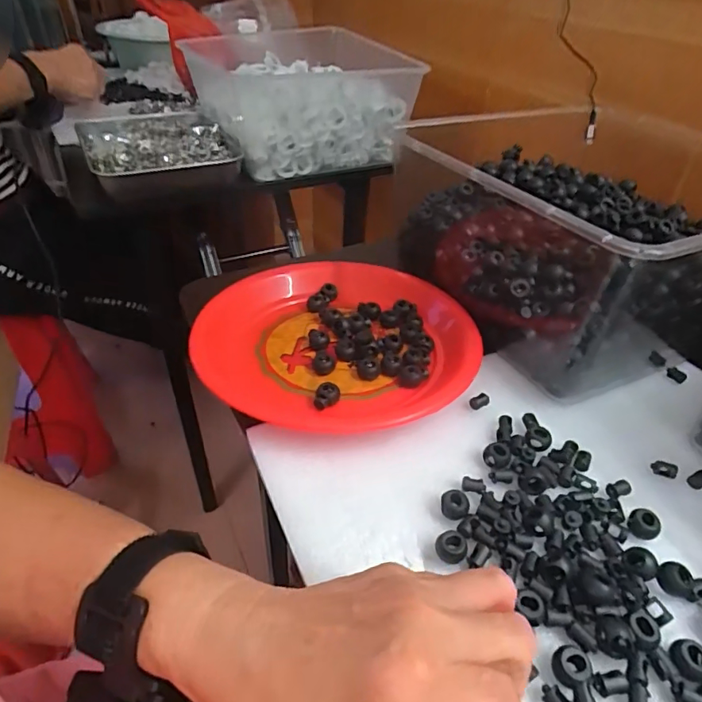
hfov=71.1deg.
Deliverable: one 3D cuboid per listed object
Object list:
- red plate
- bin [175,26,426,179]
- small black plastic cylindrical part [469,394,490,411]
[{"bbox_3d":[-0.012,-0.016,0.416,0.218,0.026,0.204,2,40,-2],"label":"red plate"},{"bbox_3d":[-0.091,-0.421,0.819,0.294,0.150,0.323,-14,43,-19],"label":"bin"},{"bbox_3d":[0.098,0.039,0.374,0.015,0.009,0.008,-14,43,-20],"label":"small black plastic cylindrical part"}]

